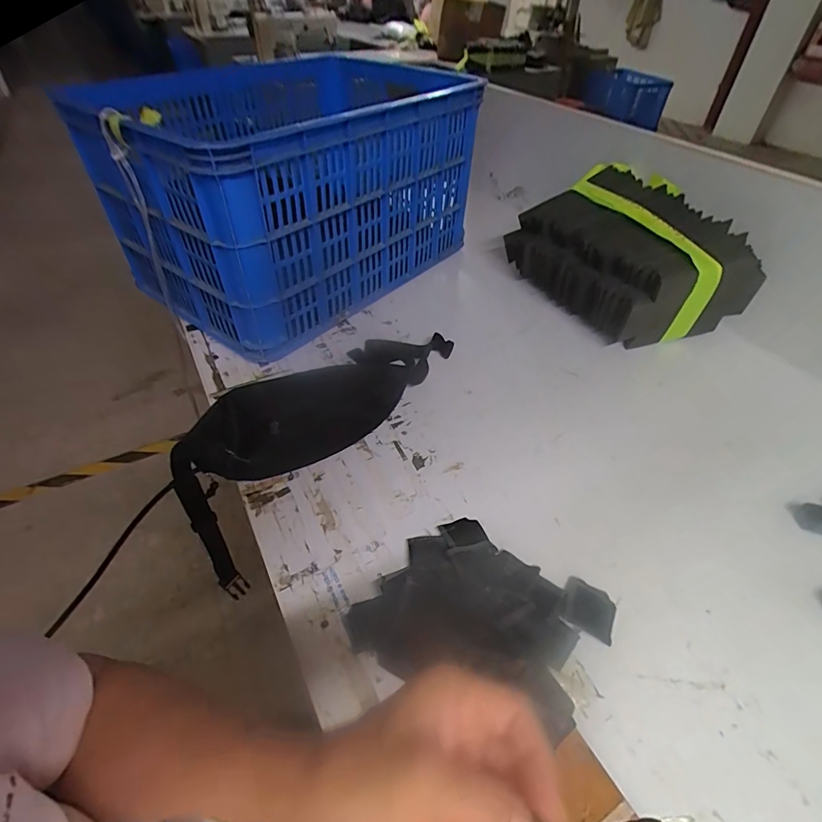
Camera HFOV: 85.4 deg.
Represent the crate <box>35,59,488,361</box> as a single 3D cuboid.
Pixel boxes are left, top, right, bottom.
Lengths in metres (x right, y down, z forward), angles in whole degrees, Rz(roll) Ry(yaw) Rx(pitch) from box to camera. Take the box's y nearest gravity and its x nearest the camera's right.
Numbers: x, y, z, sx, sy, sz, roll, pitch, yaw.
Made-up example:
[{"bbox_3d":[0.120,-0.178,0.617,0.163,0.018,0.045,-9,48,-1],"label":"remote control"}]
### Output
[{"bbox_3d":[-0.191,-0.396,0.827,0.379,0.318,0.566,30,52,26],"label":"crate"}]

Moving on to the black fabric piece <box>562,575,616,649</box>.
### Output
[{"bbox_3d":[0.178,0.197,0.445,0.049,0.005,0.051,19,47,19],"label":"black fabric piece"}]

